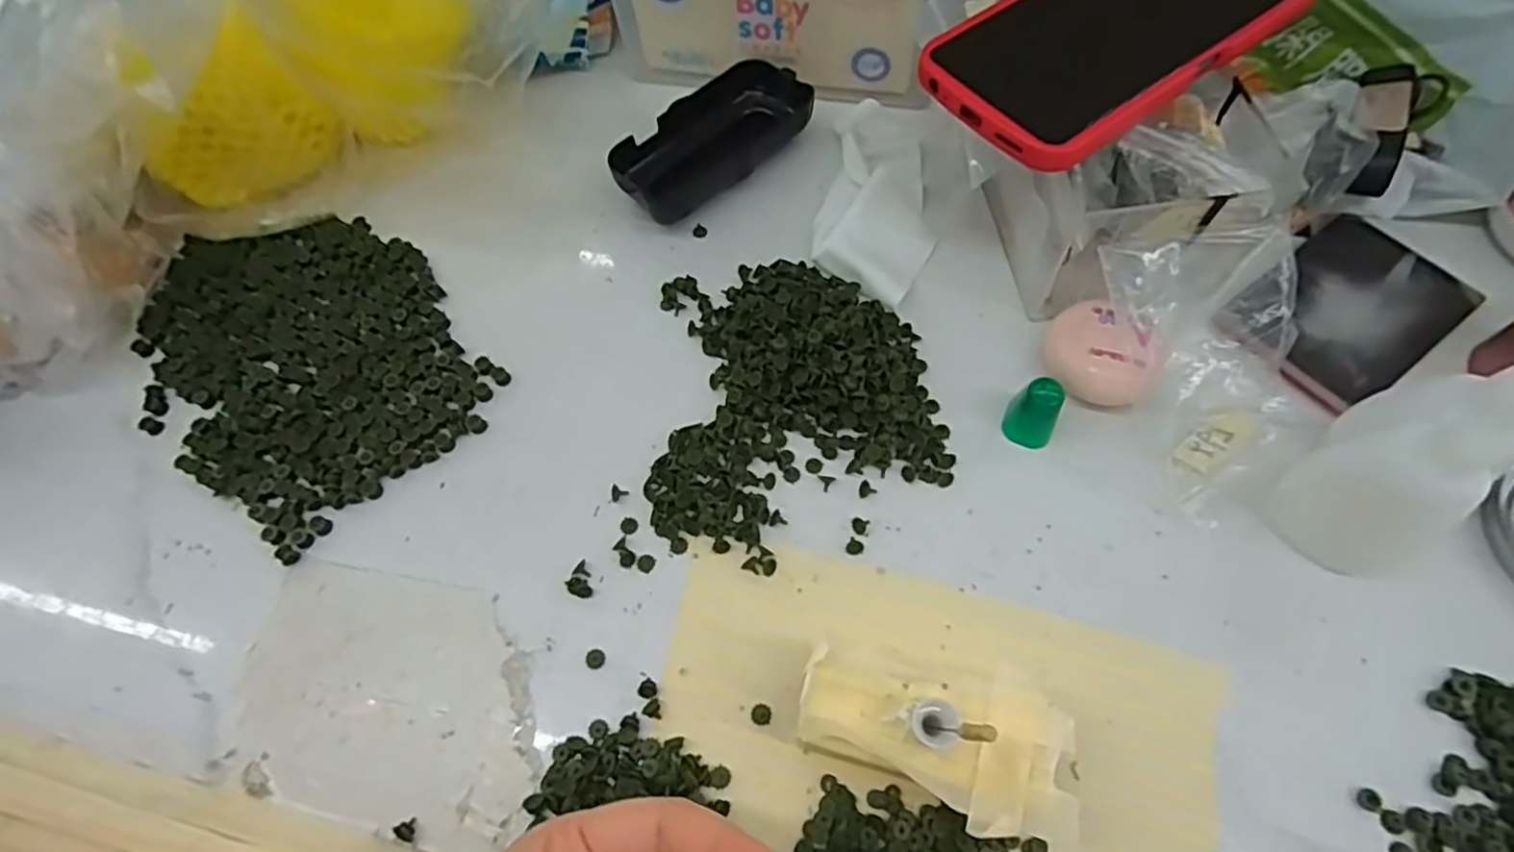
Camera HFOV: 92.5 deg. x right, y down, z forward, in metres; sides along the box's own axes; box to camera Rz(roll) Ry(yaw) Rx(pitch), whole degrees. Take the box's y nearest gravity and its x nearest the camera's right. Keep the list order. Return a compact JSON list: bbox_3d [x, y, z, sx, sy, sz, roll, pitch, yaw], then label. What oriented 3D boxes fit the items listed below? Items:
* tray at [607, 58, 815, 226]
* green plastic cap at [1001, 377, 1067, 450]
[{"bbox_3d":[-0.024,-0.149,0.381,0.107,0.023,0.051,-39,68,-15],"label":"tray"},{"bbox_3d":[0.115,-0.005,0.299,0.019,0.028,0.017,33,70,18],"label":"green plastic cap"}]

